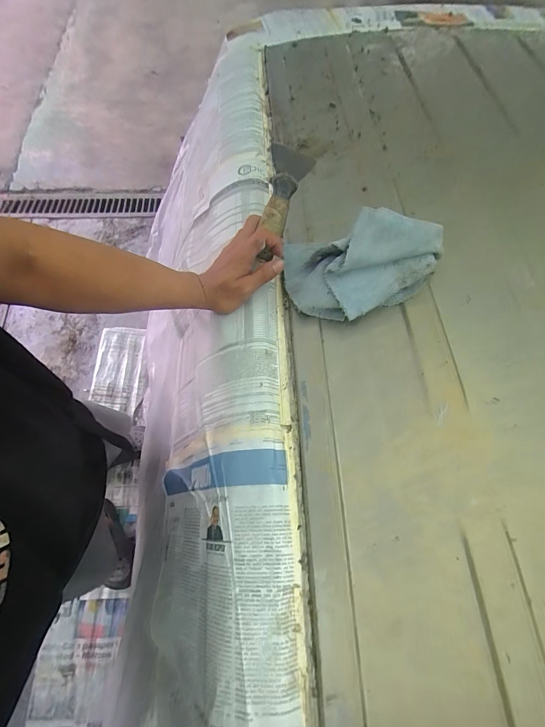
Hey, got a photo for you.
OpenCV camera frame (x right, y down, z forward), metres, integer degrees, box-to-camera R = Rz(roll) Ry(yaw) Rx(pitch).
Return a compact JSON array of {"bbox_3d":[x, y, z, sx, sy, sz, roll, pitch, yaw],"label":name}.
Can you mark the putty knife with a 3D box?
[{"bbox_3d":[0.009,-0.207,0.458,0.049,0.024,0.134,18,101,6],"label":"putty knife"}]

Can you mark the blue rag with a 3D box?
[{"bbox_3d":[0.122,-0.133,0.454,0.198,0.075,0.142,4,66,-1],"label":"blue rag"}]

